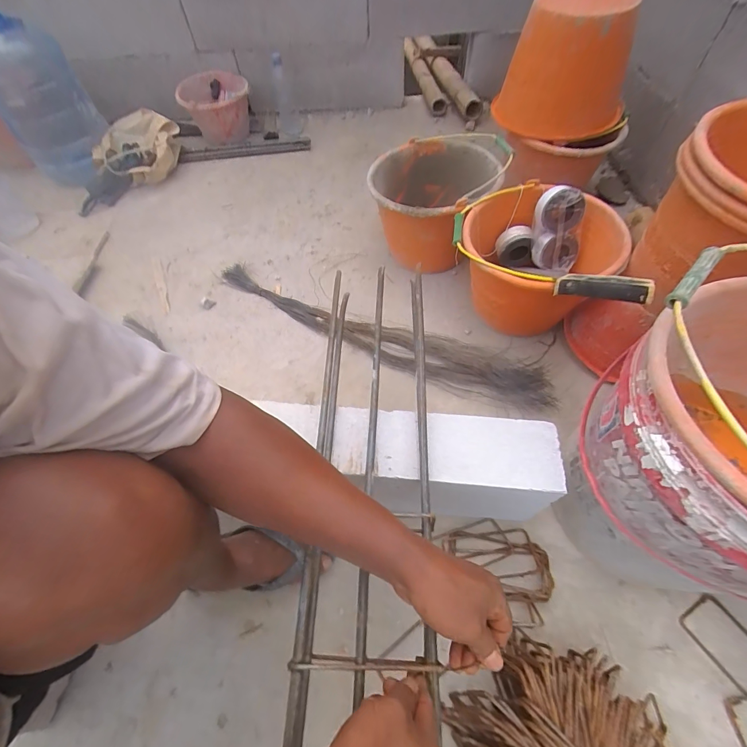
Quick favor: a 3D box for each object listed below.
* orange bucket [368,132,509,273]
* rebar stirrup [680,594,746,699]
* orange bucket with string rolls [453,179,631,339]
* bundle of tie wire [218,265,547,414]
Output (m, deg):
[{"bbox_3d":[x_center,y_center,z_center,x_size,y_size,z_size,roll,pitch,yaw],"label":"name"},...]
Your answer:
[{"bbox_3d":[0.157,-0.417,0.931,0.296,0.250,0.314,-2,58,2],"label":"orange bucket"},{"bbox_3d":[0.537,0.416,0.533,0.072,0.006,0.154,-30,62,-14],"label":"rebar stirrup"},{"bbox_3d":[0.331,-0.229,0.788,0.285,0.225,0.280,-2,58,2],"label":"orange bucket with string rolls"},{"bbox_3d":[-0.032,-0.111,0.893,0.905,0.050,0.130,23,62,17],"label":"bundle of tie wire"}]

